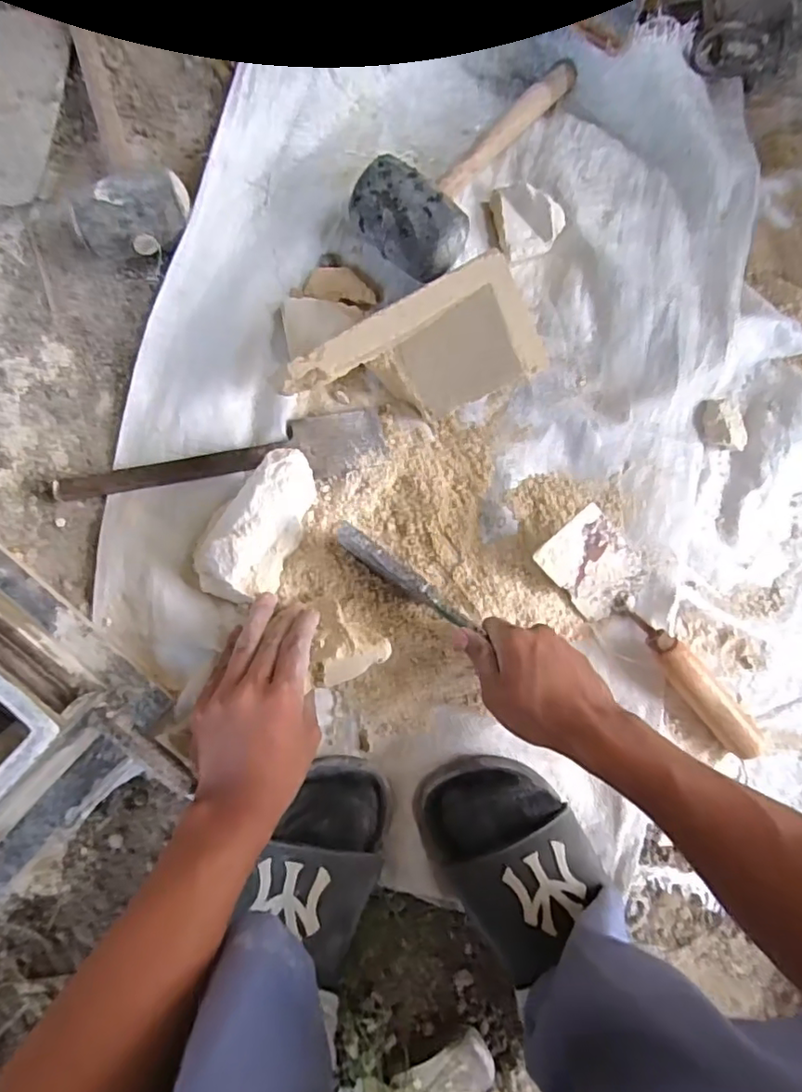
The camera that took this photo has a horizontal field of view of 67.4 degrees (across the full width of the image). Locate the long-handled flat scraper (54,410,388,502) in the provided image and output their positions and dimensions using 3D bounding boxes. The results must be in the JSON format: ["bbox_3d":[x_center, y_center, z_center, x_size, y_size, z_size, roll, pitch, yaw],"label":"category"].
[{"bbox_3d":[-0.150,-0.076,0.523,0.274,0.022,0.054,-10,84,-6],"label":"long-handled flat scraper"}]

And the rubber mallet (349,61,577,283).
[{"bbox_3d":[0.077,-0.372,0.553,0.098,0.065,0.292,38,81,1],"label":"rubber mallet"}]

